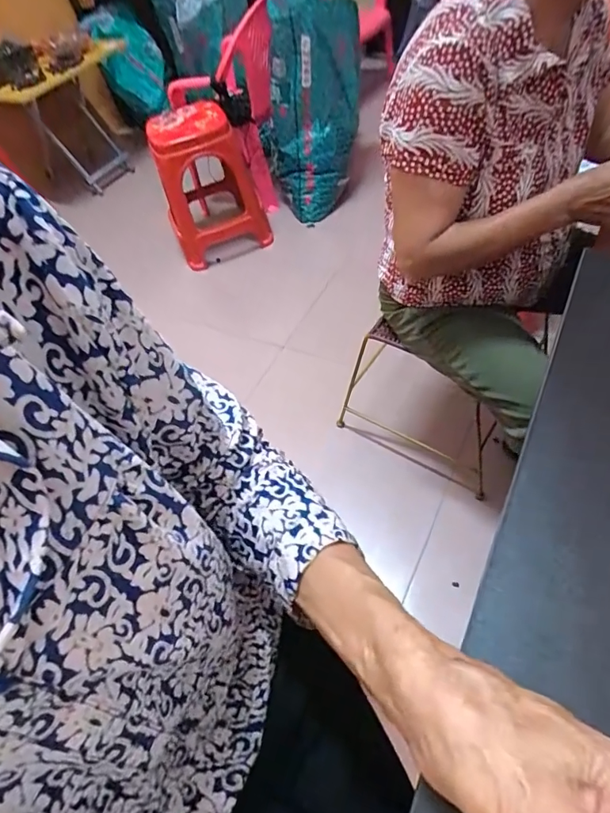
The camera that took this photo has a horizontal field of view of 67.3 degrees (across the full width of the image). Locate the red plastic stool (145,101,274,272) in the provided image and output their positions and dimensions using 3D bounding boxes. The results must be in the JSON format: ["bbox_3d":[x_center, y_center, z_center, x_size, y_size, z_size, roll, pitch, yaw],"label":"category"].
[{"bbox_3d":[-0.355,-0.772,1.674,0.335,0.488,0.327,-27,52,-7],"label":"red plastic stool"}]

